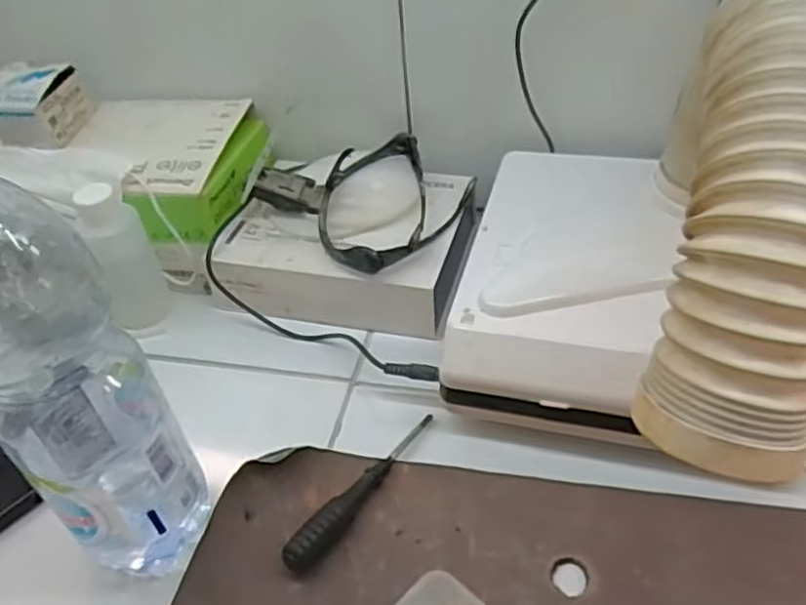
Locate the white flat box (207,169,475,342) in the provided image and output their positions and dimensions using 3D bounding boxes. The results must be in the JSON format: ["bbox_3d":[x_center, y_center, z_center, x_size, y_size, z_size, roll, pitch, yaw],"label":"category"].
[{"bbox_3d":[-0.031,-0.042,0.498,0.166,0.057,0.129,11,45,18],"label":"white flat box"}]

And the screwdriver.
[{"bbox_3d":[-0.019,0.097,0.371,0.014,0.017,0.115,26,51,31],"label":"screwdriver"}]

